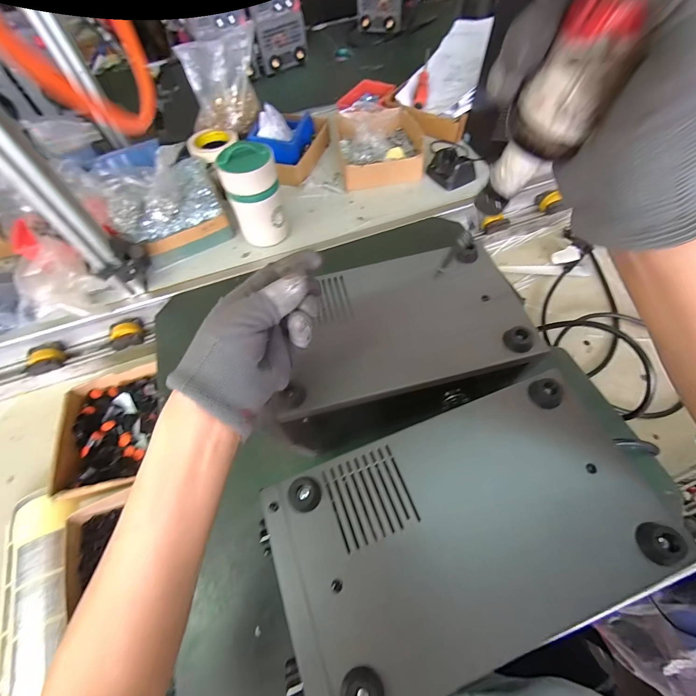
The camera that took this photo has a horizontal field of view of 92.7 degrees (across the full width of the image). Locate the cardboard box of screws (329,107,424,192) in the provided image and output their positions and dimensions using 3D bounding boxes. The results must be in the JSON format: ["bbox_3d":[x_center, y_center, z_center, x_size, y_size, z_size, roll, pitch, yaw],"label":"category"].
[{"bbox_3d":[0.064,-0.457,0.758,0.161,0.057,0.218,-8,59,0],"label":"cardboard box of screws"}]

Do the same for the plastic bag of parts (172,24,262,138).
[{"bbox_3d":[-0.278,-0.574,0.726,0.169,0.144,0.111,-12,59,-3],"label":"plastic bag of parts"}]

